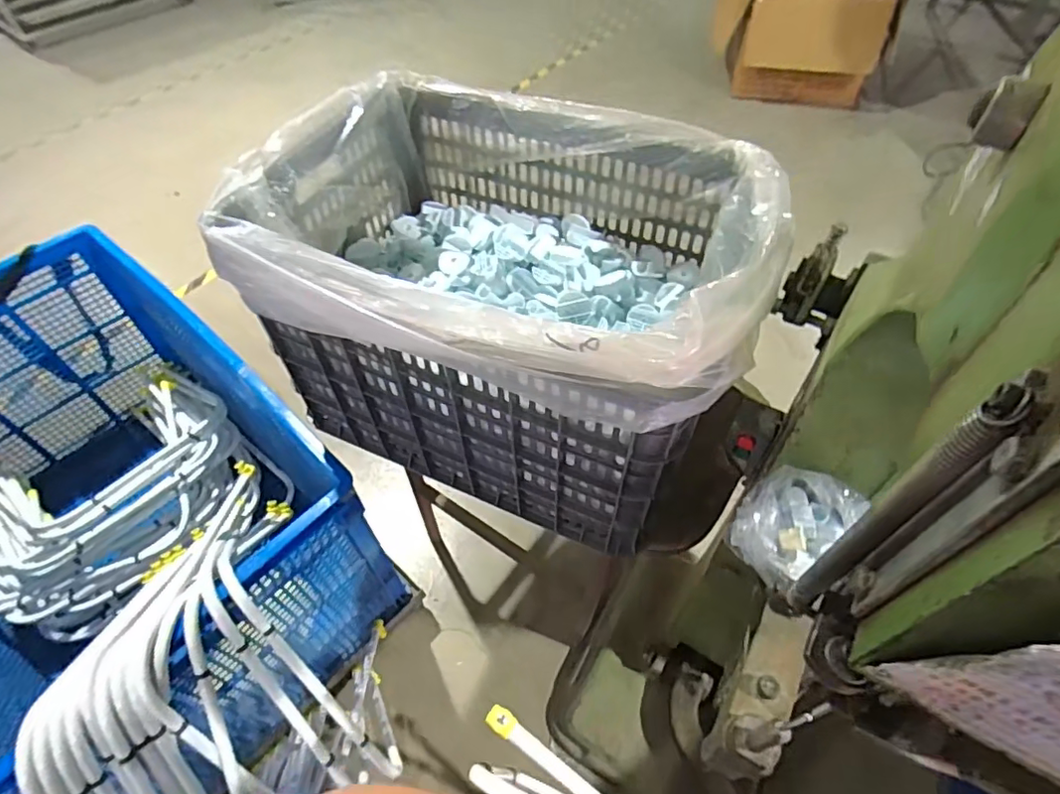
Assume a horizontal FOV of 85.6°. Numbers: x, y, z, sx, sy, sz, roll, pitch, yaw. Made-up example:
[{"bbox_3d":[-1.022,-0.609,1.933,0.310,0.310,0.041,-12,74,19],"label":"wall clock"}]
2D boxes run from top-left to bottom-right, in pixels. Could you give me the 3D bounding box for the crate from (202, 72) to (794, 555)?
[{"bbox_3d":[-0.024,-0.135,0.804,0.613,0.406,0.447,19,55,15],"label":"crate"}]

